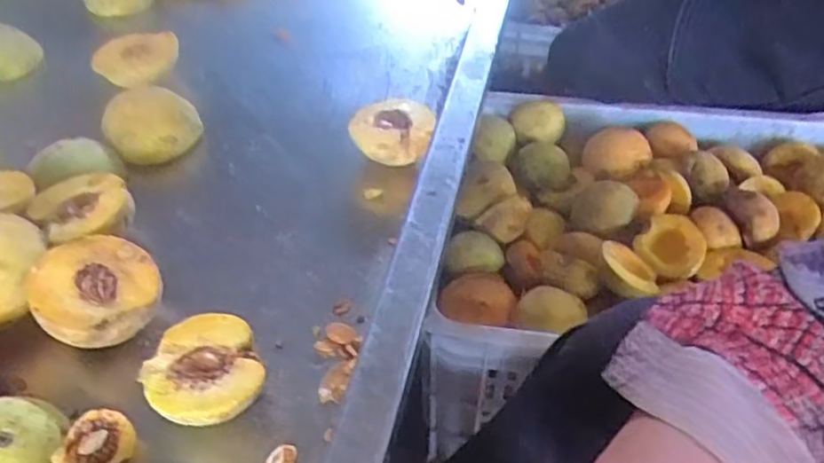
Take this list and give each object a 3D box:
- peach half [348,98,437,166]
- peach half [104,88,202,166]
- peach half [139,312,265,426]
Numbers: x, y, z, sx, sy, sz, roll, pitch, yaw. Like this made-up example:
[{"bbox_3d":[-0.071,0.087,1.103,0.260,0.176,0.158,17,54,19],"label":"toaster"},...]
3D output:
[{"bbox_3d":[-0.015,-0.073,0.514,0.061,0.037,0.060,0,46,0],"label":"peach half"},{"bbox_3d":[-0.200,-0.082,0.517,0.070,0.041,0.051,-16,49,-16],"label":"peach half"},{"bbox_3d":[-0.111,0.080,0.364,0.057,0.033,0.064,-16,48,-15],"label":"peach half"}]

